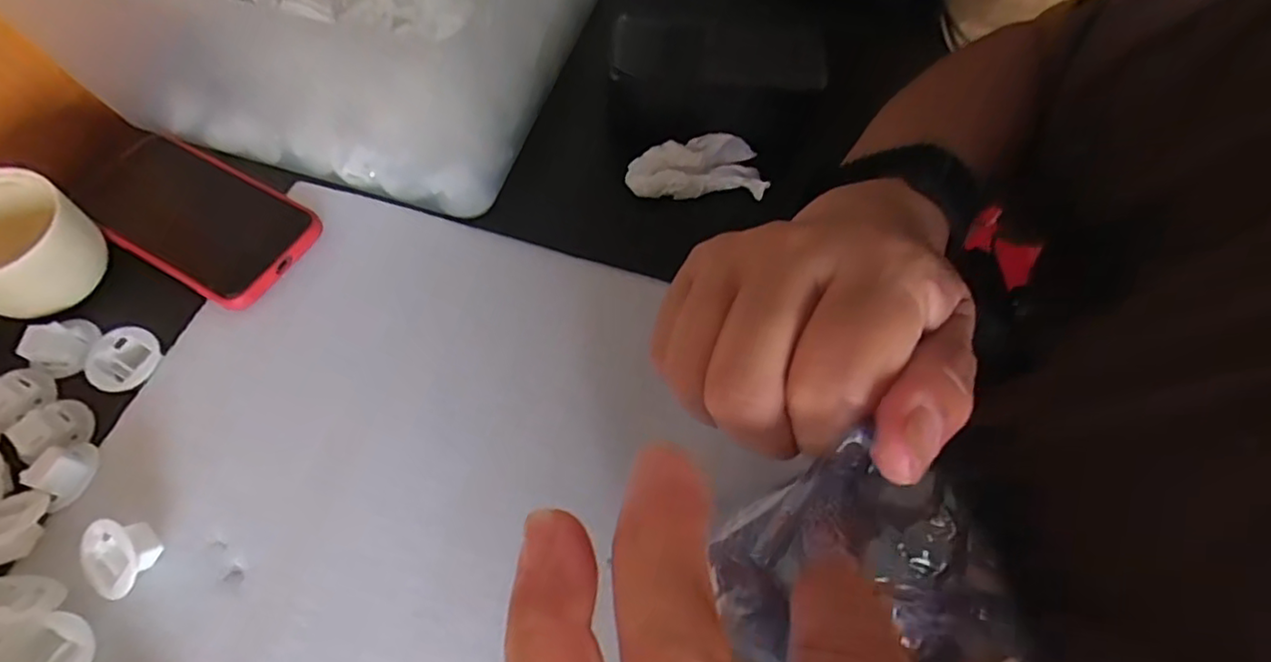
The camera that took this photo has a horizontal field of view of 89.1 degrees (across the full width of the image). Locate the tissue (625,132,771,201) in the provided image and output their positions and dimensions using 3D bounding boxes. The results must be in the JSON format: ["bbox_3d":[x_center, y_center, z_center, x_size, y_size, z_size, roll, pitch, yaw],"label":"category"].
[{"bbox_3d":[0.038,-0.102,0.399,0.084,0.023,0.031,-1,63,-3],"label":"tissue"}]

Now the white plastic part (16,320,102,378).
[{"bbox_3d":[-0.298,0.007,0.336,0.025,0.017,0.031,36,67,16],"label":"white plastic part"}]

